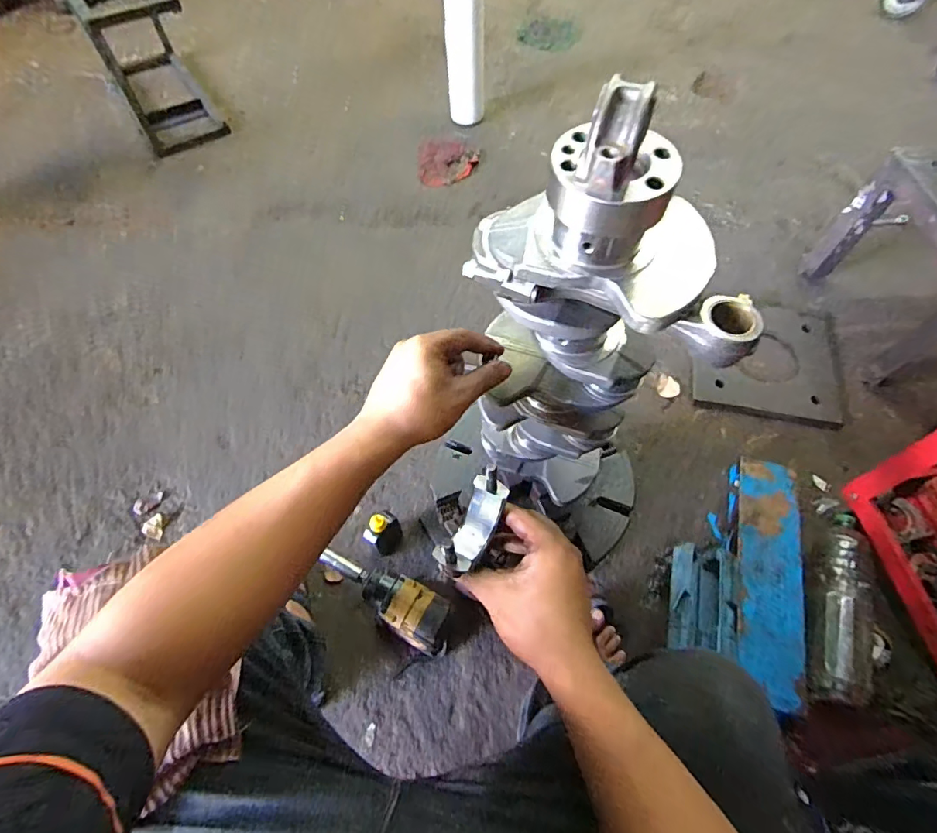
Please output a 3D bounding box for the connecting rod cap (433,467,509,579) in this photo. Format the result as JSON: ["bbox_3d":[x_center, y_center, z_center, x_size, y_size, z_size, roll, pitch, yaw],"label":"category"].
[{"bbox_3d":[0.003,0.084,0.388,0.031,0.054,0.081,25,65,13],"label":"connecting rod cap"}]

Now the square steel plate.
[{"bbox_3d":[0.673,-0.146,1.129,0.323,0.034,0.308,9,62,5],"label":"square steel plate"}]

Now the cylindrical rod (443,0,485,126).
[{"bbox_3d":[-0.010,-1.091,1.392,0.114,0.517,0.102,1,61,0],"label":"cylindrical rod"}]

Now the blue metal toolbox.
[{"bbox_3d":[0.480,0.250,0.875,0.218,0.084,0.395,20,64,11],"label":"blue metal toolbox"}]

